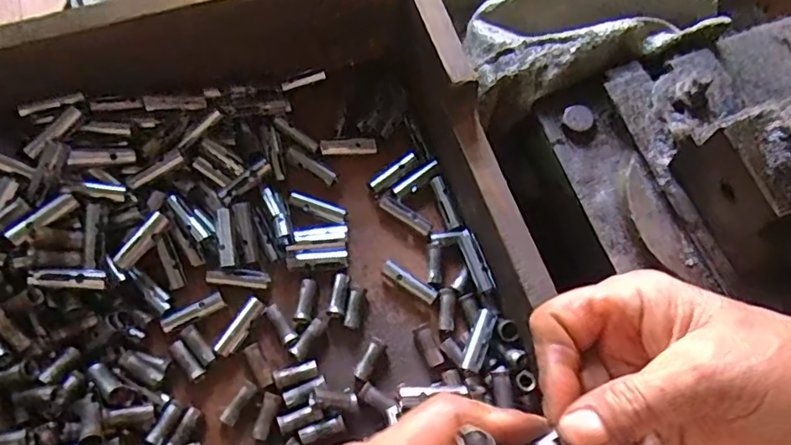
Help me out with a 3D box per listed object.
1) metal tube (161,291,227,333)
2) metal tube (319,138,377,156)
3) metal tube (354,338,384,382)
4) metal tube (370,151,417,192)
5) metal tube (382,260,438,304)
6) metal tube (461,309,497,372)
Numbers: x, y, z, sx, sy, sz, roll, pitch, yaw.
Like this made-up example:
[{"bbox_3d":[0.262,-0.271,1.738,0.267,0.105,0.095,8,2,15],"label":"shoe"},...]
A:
[{"bbox_3d":[-0.118,0.052,0.335,0.036,0.006,0.010,-27,69,-14],"label":"metal tube"},{"bbox_3d":[-0.031,-0.050,0.381,0.037,0.004,0.009,-3,65,-4],"label":"metal tube"},{"bbox_3d":[-0.015,0.080,0.336,0.009,0.008,0.025,25,66,9],"label":"metal tube"},{"bbox_3d":[0.000,-0.033,0.374,0.036,0.007,0.009,-35,71,-17],"label":"metal tube"},{"bbox_3d":[0.009,0.037,0.353,0.038,0.008,0.008,34,68,13],"label":"metal tube"},{"bbox_3d":[0.048,0.069,0.333,0.011,0.014,0.037,23,66,8],"label":"metal tube"}]

